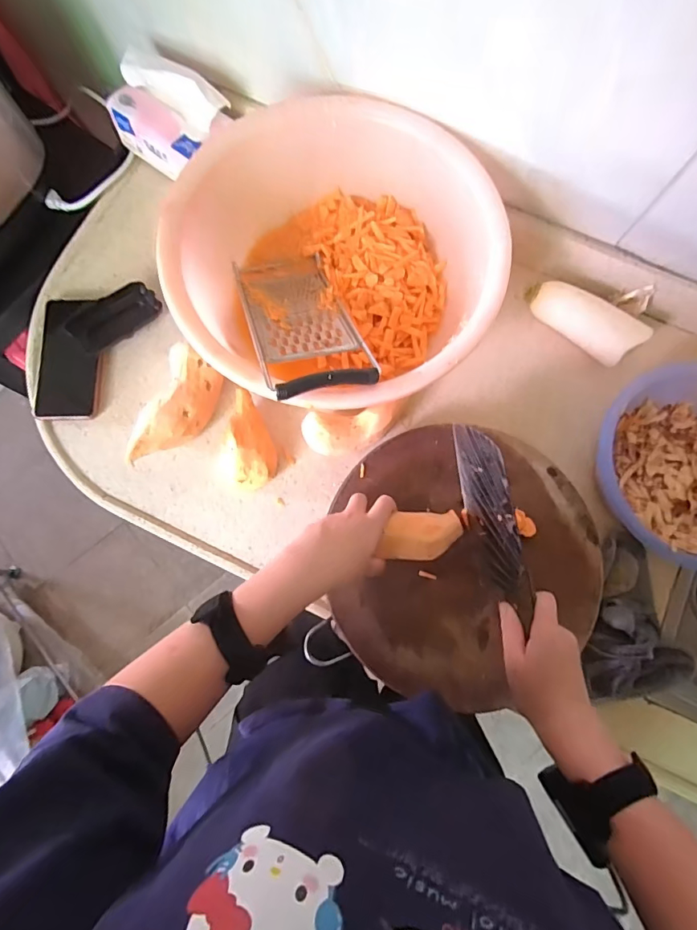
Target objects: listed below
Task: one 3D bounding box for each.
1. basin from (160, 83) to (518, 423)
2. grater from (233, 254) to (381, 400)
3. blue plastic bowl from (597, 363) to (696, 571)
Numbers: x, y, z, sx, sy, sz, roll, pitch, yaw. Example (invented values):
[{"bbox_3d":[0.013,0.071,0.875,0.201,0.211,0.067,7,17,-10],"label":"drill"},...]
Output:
[{"bbox_3d":[-0.021,-0.227,0.539,0.339,0.145,0.363,0,78,-1],"label":"basin"},{"bbox_3d":[-0.056,-0.167,0.521,0.108,0.024,0.267,-18,49,-5],"label":"grater"},{"bbox_3d":[0.388,0.011,0.525,0.207,0.075,0.209,0,78,-1],"label":"blue plastic bowl"}]

